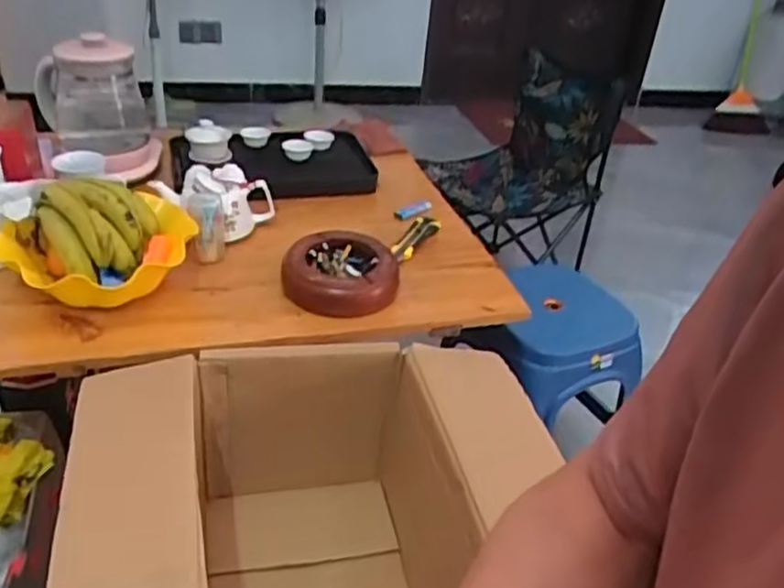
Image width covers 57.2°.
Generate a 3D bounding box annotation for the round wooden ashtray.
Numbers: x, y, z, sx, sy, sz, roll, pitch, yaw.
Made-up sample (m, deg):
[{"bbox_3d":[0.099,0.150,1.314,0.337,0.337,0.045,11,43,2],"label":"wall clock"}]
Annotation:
[{"bbox_3d":[-0.072,-0.034,1.049,0.157,0.057,0.155,5,32,-3],"label":"round wooden ashtray"}]

